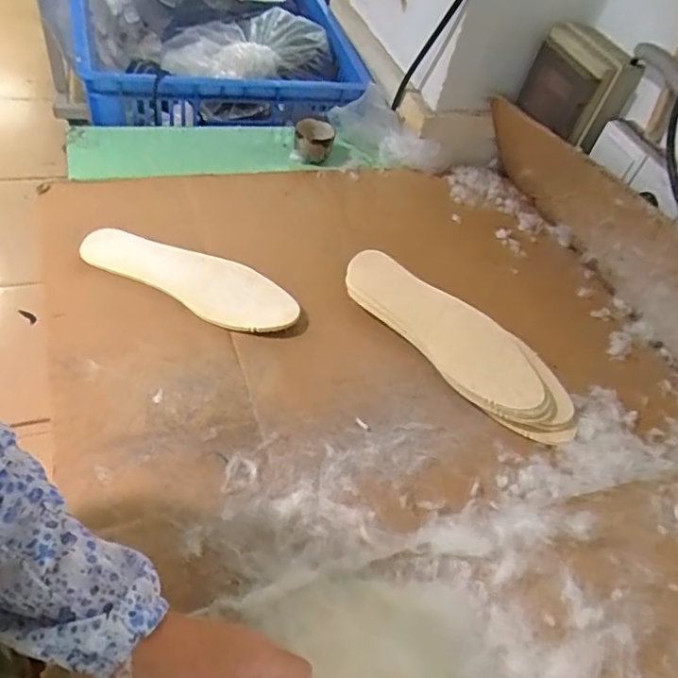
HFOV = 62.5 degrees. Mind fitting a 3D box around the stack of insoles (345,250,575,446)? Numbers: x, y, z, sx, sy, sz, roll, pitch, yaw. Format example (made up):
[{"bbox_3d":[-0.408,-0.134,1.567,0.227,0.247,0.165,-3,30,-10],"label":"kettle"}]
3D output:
[{"bbox_3d":[0.138,-0.002,0.648,0.097,0.030,0.308,-39,68,-20],"label":"stack of insoles"}]

